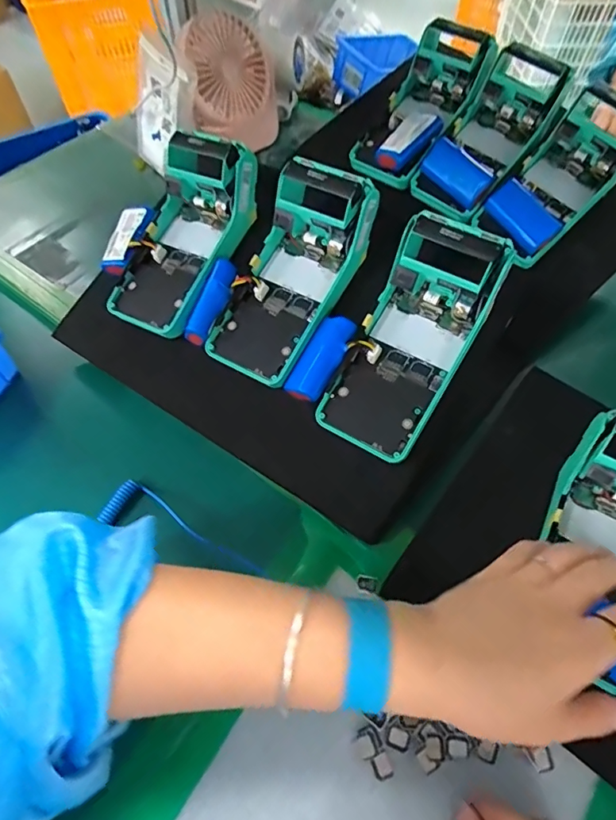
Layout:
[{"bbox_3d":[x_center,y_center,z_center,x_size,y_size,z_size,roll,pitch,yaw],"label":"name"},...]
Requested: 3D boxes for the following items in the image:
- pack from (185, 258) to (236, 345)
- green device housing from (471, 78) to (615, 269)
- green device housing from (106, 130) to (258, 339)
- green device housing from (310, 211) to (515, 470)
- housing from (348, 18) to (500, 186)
[{"bbox_3d":[-0.078,-0.088,0.388,0.023,0.020,0.071,21,83,9],"label":"pack"},{"bbox_3d":[0.234,-0.215,0.453,0.079,0.062,0.161,41,85,20],"label":"green device housing"},{"bbox_3d":[-0.105,-0.146,0.420,0.084,0.055,0.166,30,94,14],"label":"green device housing"},{"bbox_3d":[0.076,-0.050,0.353,0.077,0.051,0.170,29,95,13],"label":"green device housing"},{"bbox_3d":[0.116,-0.311,0.502,0.084,0.068,0.168,31,85,15],"label":"housing"}]

